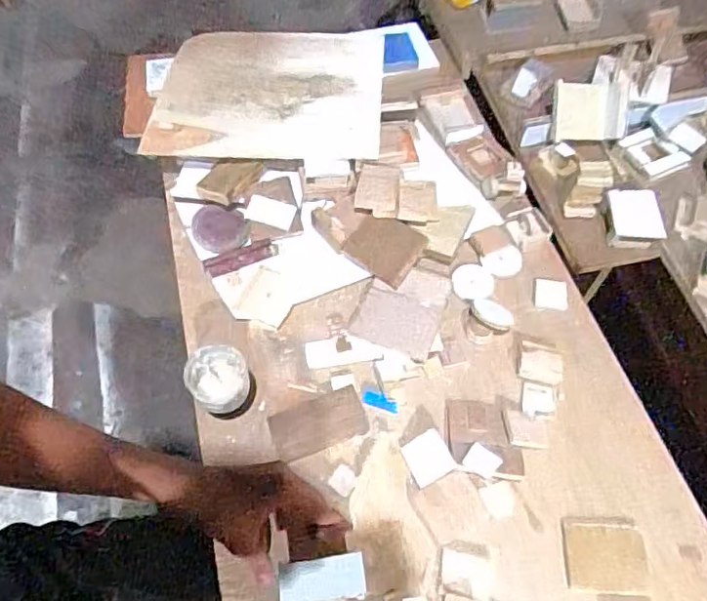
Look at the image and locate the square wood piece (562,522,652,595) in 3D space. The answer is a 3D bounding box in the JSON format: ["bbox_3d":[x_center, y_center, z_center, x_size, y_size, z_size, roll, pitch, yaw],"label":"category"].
[{"bbox_3d":[0.266,0.271,0.614,0.084,0.006,0.068,2,60,2],"label":"square wood piece"}]

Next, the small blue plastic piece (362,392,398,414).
[{"bbox_3d":[0.032,0.123,0.705,0.044,0.008,0.014,18,61,11],"label":"small blue plastic piece"}]

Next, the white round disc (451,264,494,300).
[{"bbox_3d":[0.163,-0.025,0.795,0.056,0.006,0.057,0,60,1],"label":"white round disc"}]

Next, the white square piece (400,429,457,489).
[{"bbox_3d":[0.084,0.177,0.655,0.049,0.004,0.049,-31,71,1],"label":"white square piece"}]

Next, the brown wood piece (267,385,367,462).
[{"bbox_3d":[-0.041,0.146,0.690,0.109,0.013,0.058,-19,61,-10],"label":"brown wood piece"}]

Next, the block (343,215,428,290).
[{"bbox_3d":[0.043,-0.074,0.799,0.092,0.017,0.084,29,64,17],"label":"block"}]

